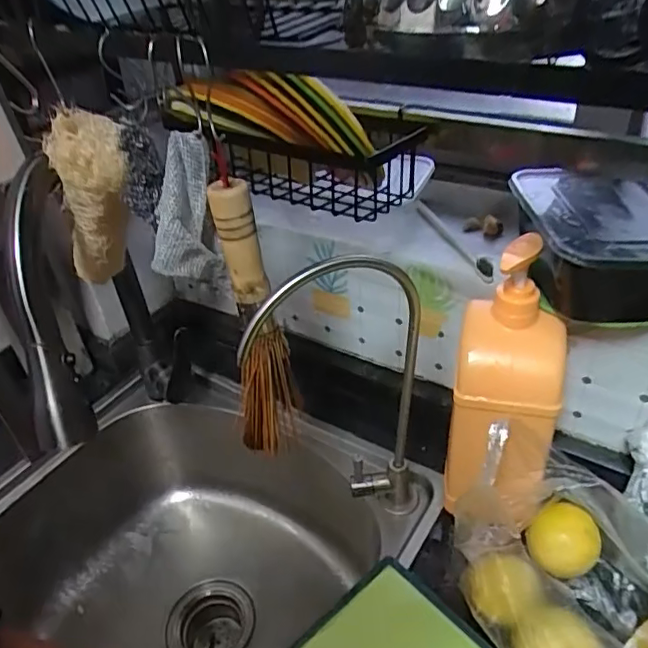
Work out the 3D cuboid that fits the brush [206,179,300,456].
[{"bbox_3d":[-0.056,0.009,0.457,0.041,0.245,0.036,6,39,15],"label":"brush"}]

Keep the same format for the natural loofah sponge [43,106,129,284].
[{"bbox_3d":[-0.203,-0.094,0.512,0.088,0.178,0.050,38,53,17],"label":"natural loofah sponge"}]

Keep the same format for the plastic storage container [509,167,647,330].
[{"bbox_3d":[0.226,-0.064,0.474,0.110,0.081,0.154,-4,38,3],"label":"plastic storage container"}]

